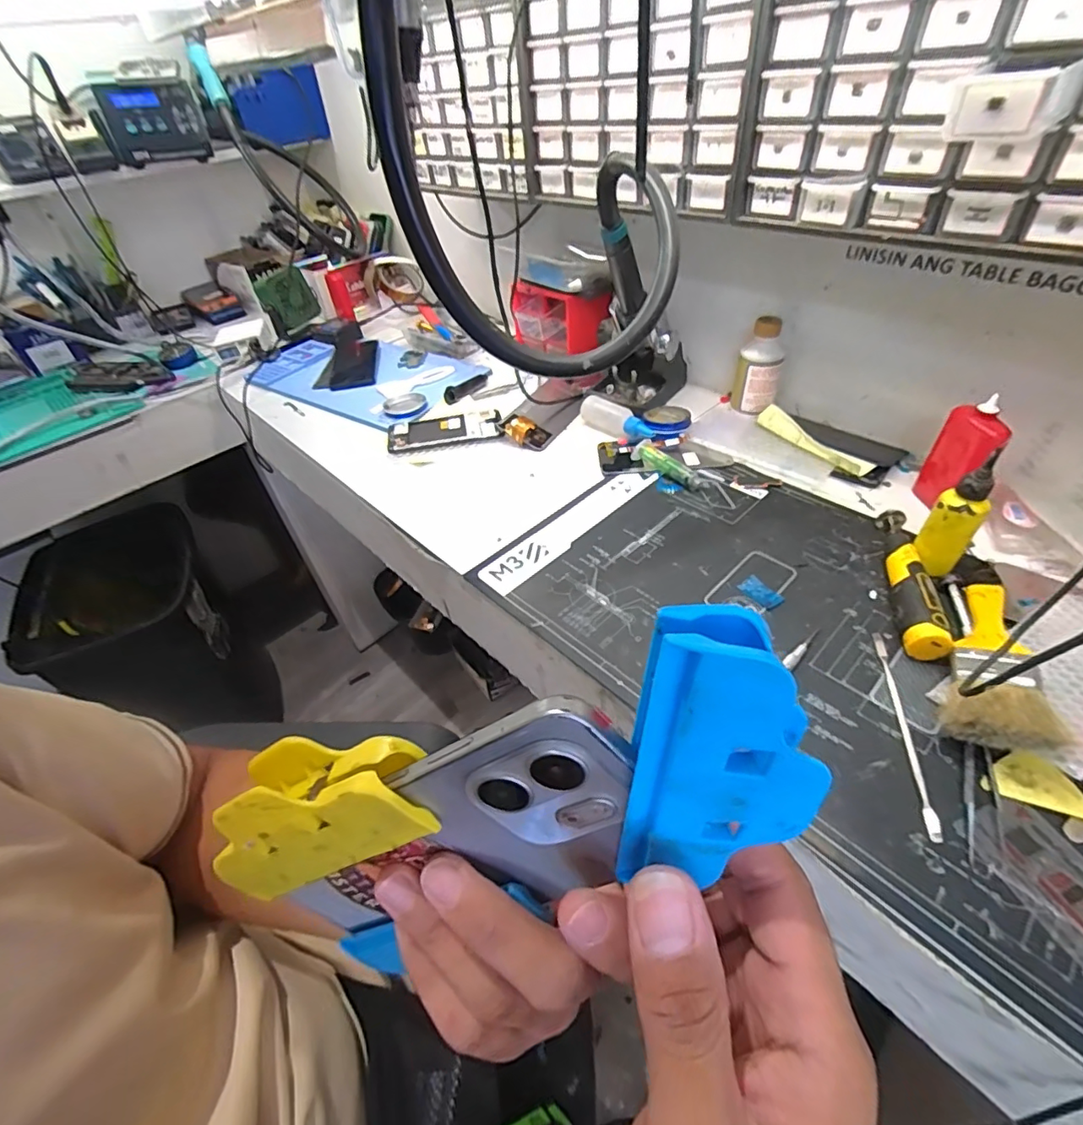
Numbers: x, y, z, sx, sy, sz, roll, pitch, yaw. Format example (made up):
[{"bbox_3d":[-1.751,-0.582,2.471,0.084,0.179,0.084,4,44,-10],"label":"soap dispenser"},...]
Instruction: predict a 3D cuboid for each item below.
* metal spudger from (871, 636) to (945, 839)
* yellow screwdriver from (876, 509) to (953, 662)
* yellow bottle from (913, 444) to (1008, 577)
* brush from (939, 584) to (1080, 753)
[{"bbox_3d":[0.261,0.115,0.382,0.008,0.004,0.162,4,45,12],"label":"metal spudger"},{"bbox_3d":[0.319,0.012,0.464,0.029,0.032,0.166,7,46,15],"label":"yellow screwdriver"},{"bbox_3d":[0.348,-0.041,0.442,0.027,0.103,0.034,-34,50,-24],"label":"yellow bottle"},{"bbox_3d":[0.337,0.072,0.390,0.062,0.023,0.157,-1,30,39],"label":"brush"}]

